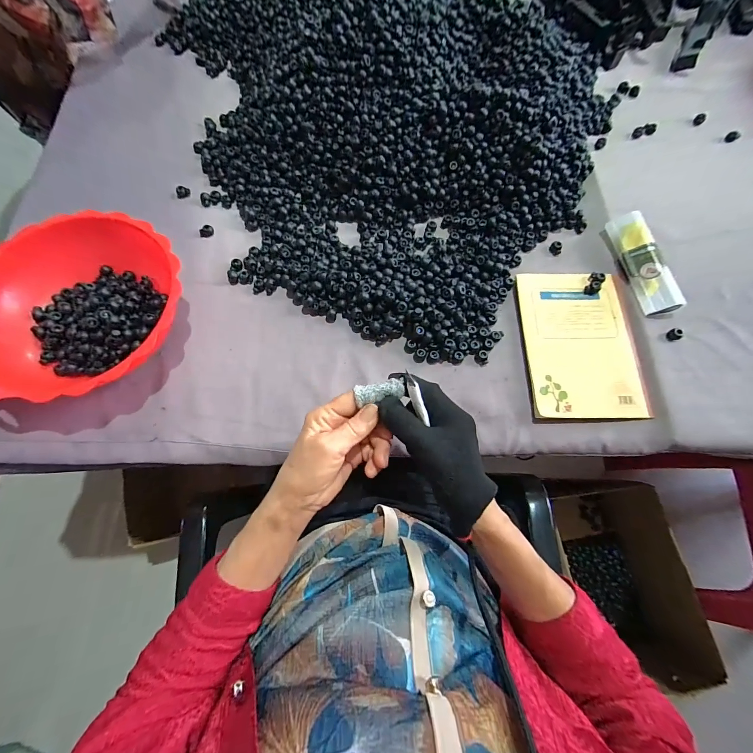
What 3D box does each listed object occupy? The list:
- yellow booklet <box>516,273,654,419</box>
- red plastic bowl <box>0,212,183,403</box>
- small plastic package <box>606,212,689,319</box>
[{"bbox_3d":[0.266,-0.048,0.435,0.139,0.008,0.206,1,71,0],"label":"yellow booklet"},{"bbox_3d":[-0.349,-0.074,0.406,0.223,0.075,0.223,0,71,0],"label":"red plastic bowl"},{"bbox_3d":[0.360,-0.156,0.452,0.034,0.032,0.155,-9,72,-3],"label":"small plastic package"}]

